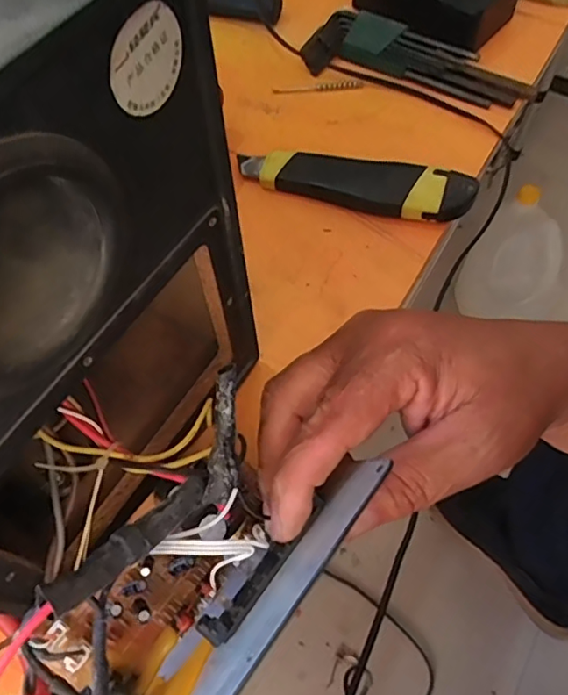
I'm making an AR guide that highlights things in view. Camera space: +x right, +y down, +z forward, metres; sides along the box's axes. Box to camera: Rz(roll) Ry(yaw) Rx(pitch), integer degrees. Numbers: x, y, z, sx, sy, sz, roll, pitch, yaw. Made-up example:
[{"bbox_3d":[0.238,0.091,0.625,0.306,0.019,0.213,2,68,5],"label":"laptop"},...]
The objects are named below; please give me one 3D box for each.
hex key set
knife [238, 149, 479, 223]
[{"bbox_3d":[0.104,-0.224,0.437,0.175,0.027,0.052,18,64,10],"label":"hex key set"},{"bbox_3d":[0.046,-0.113,0.379,0.156,0.024,0.035,14,64,9],"label":"knife"}]

